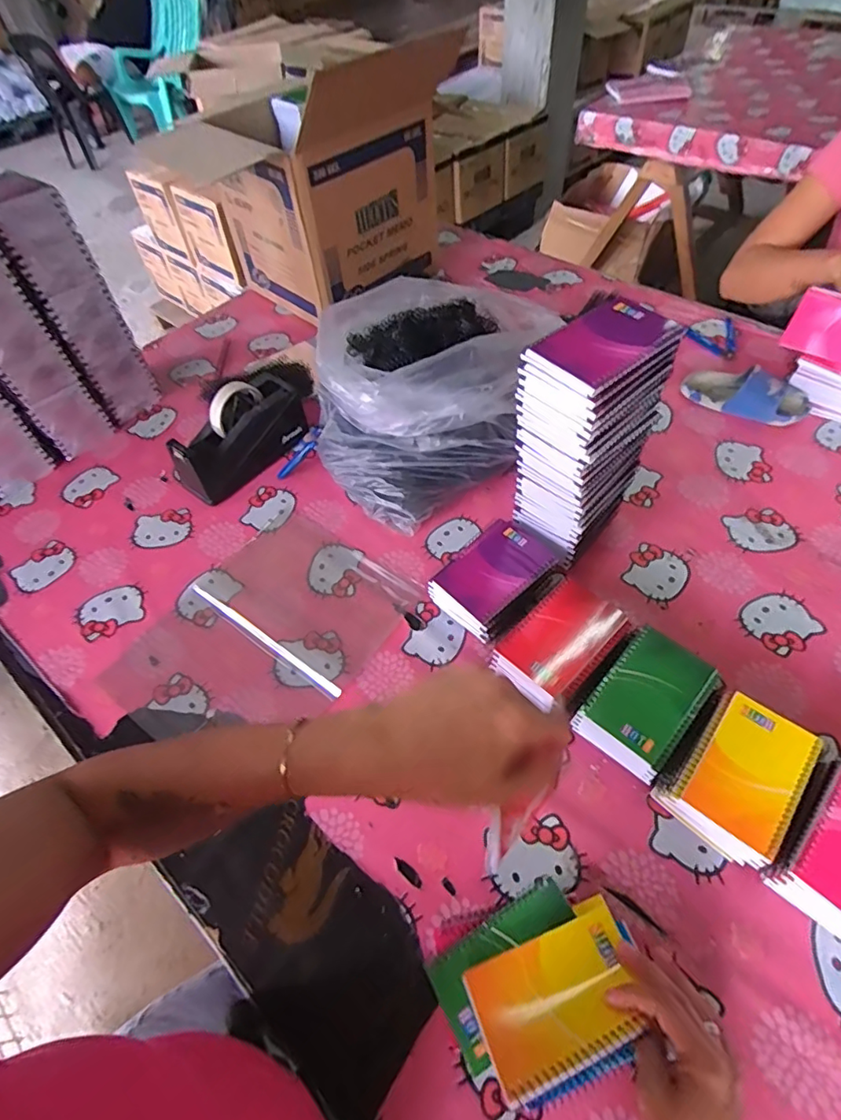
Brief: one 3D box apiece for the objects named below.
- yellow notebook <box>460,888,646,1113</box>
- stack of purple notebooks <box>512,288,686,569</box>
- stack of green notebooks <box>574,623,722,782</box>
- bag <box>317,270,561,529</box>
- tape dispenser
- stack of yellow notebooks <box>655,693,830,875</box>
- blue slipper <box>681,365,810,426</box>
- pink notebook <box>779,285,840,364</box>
[{"bbox_3d":[0.110,0.343,0.433,0.135,0.017,0.087,-22,42,-9],"label":"yellow notebook"},{"bbox_3d":[0.181,-0.122,0.627,0.133,0.293,0.098,-37,59,-21],"label":"stack of purple notebooks"},{"bbox_3d":[0.237,0.149,0.570,0.093,0.053,0.132,37,64,27],"label":"stack of green notebooks"},{"bbox_3d":[0.025,-0.252,0.790,0.376,0.204,0.270,-30,56,-17],"label":"bag"},{"bbox_3d":[-0.271,-0.186,0.813,0.074,0.124,0.203,32,62,25],"label":"tape dispenser"},{"bbox_3d":[0.303,0.205,0.522,0.101,0.052,0.141,36,63,27],"label":"stack of yellow notebooks"},{"bbox_3d":[0.512,-0.269,0.855,0.174,0.060,0.086,26,59,22],"label":"blue slipper"},{"bbox_3d":[0.620,-0.337,0.811,0.131,0.077,0.009,33,45,27],"label":"pink notebook"}]

